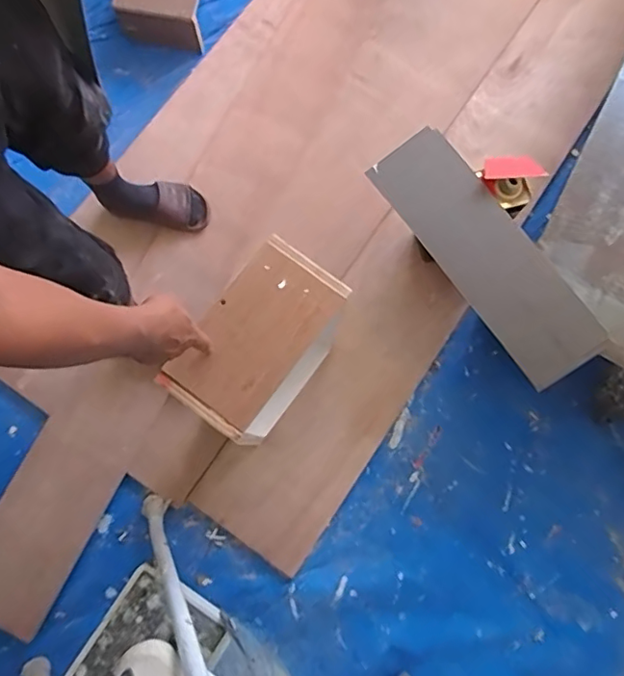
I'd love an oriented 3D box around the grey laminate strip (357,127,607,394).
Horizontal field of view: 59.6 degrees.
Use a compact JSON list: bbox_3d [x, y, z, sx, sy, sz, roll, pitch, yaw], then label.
[{"bbox_3d":[0.316,-0.158,1.008,0.153,0.015,0.517,-38,79,13],"label":"grey laminate strip"}]

